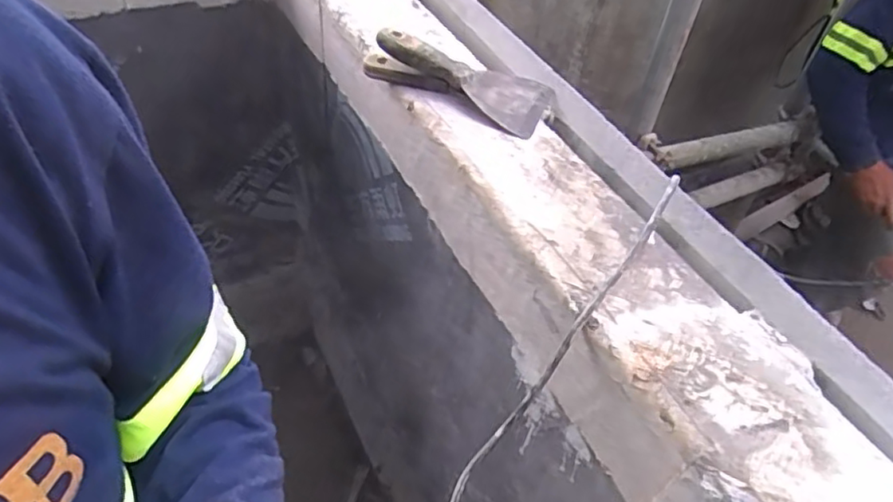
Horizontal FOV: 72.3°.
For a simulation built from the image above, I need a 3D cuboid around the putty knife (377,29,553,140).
[{"bbox_3d":[0.016,-0.191,0.673,0.196,0.023,0.090,26,48,-4],"label":"putty knife"}]

